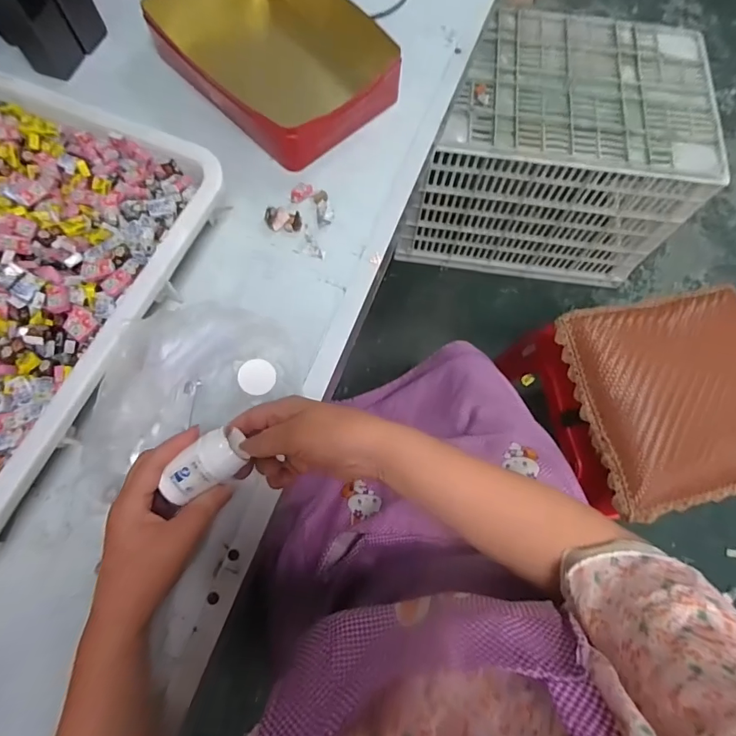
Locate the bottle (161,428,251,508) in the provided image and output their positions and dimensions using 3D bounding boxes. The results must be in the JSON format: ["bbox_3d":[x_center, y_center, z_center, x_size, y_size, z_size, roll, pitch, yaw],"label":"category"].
[{"bbox_3d":[-0.130,0.078,0.339,0.066,0.027,0.033,-36,76,-11],"label":"bottle"}]

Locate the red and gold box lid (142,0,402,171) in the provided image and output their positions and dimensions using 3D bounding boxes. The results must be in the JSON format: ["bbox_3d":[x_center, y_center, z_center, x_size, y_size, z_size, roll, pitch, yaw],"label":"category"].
[{"bbox_3d":[-0.125,-0.422,0.572,0.321,0.056,0.216,44,75,12],"label":"red and gold box lid"}]

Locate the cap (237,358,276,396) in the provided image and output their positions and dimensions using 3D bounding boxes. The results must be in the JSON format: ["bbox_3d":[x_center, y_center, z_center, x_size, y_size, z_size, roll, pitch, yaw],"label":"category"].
[{"bbox_3d":[-0.113,0.010,0.438,0.036,0.011,0.036,1,87,-16],"label":"cap"}]

